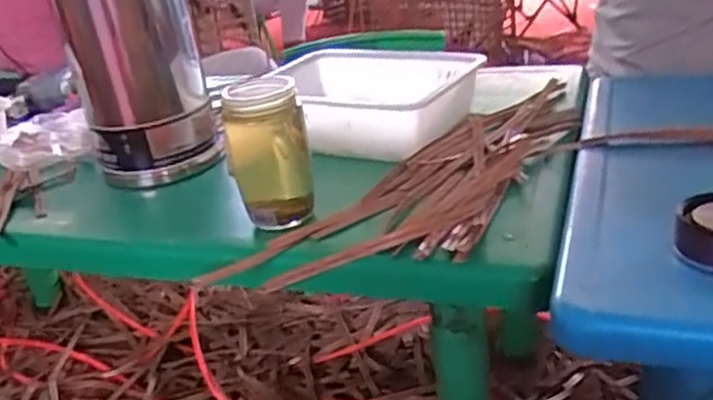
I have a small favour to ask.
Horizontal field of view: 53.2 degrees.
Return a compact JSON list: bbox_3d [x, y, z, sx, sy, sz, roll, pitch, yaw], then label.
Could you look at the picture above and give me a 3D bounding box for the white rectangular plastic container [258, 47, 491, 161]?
[{"bbox_3d":[0.018,-0.124,0.901,0.258,0.077,0.214,0,26,17],"label":"white rectangular plastic container"}]

